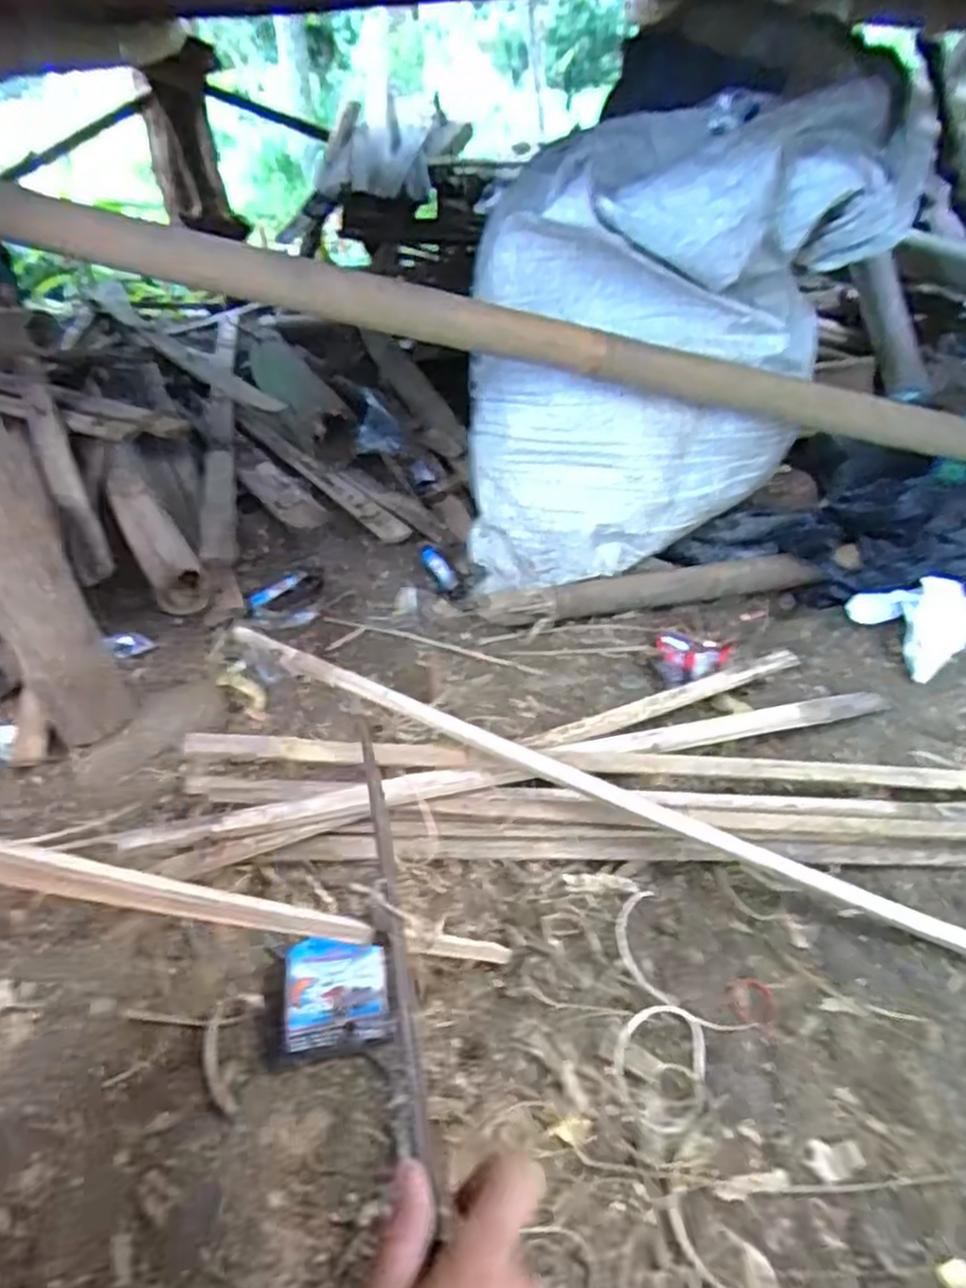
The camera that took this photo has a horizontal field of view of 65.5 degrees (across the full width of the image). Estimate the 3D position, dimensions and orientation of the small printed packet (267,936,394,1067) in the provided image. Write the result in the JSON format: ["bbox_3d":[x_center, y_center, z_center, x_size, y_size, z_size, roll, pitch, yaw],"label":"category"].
[{"bbox_3d":[-0.110,0.245,0.523,0.085,0.017,0.074,-10,48,-7],"label":"small printed packet"}]

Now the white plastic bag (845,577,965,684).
[{"bbox_3d":[0.464,-0.030,0.790,0.116,0.036,0.114,-18,45,-16],"label":"white plastic bag"}]

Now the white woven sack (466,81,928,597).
[{"bbox_3d":[0.193,-0.284,0.797,0.419,0.432,0.188,-4,43,-1],"label":"white woven sack"}]

